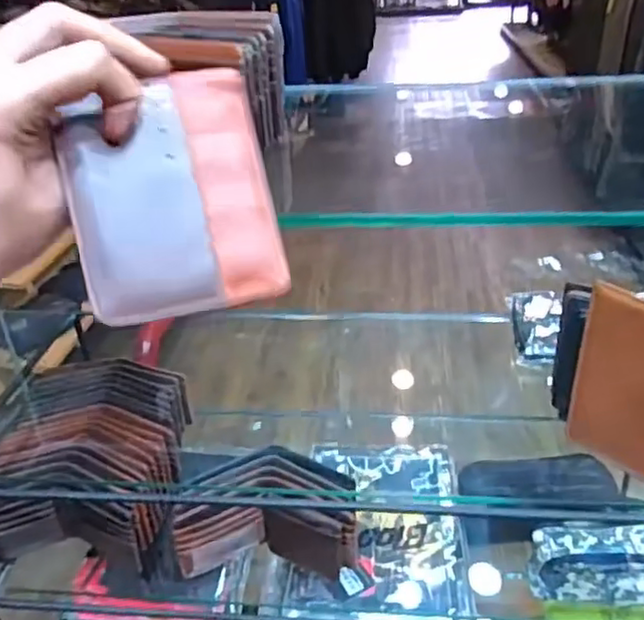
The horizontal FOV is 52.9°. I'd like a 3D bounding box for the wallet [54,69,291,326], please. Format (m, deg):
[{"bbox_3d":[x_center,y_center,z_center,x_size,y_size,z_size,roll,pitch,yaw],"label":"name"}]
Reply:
[{"bbox_3d":[-0.068,-0.055,0.300,0.090,0.112,0.005,-10,-4,-20],"label":"wallet"}]

